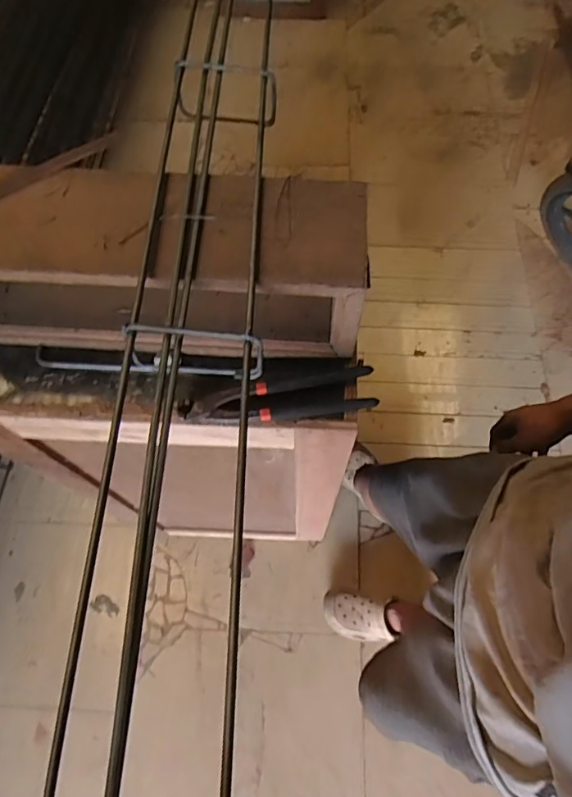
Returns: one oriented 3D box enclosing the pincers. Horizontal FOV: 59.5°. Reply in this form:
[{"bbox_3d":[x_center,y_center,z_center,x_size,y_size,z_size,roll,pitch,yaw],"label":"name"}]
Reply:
[{"bbox_3d":[-0.009,-0.002,0.557,0.213,0.016,0.049,-6,66,-2],"label":"pincers"}]

